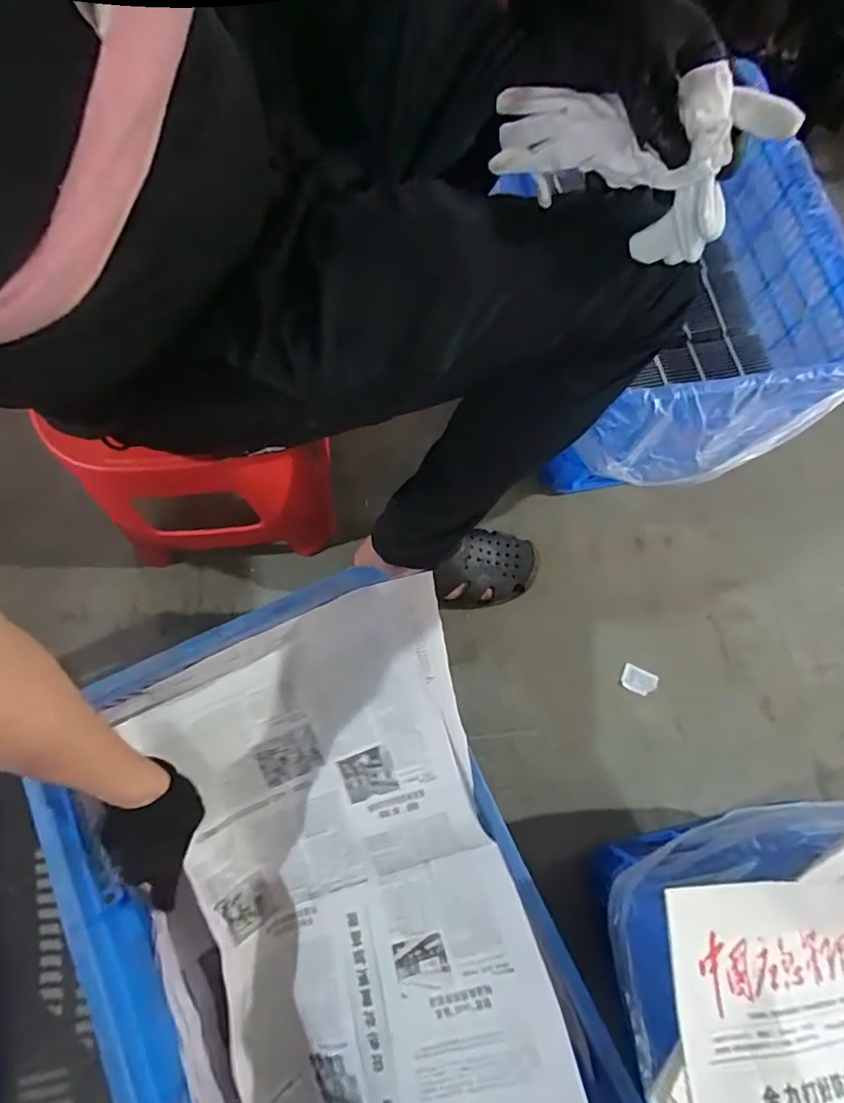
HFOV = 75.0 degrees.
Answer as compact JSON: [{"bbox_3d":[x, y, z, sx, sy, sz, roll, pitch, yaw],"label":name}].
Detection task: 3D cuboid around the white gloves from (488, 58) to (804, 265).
[{"bbox_3d":[0.127,-0.256,0.368,0.177,0.103,0.046,28,75,15],"label":"white gloves"}]

